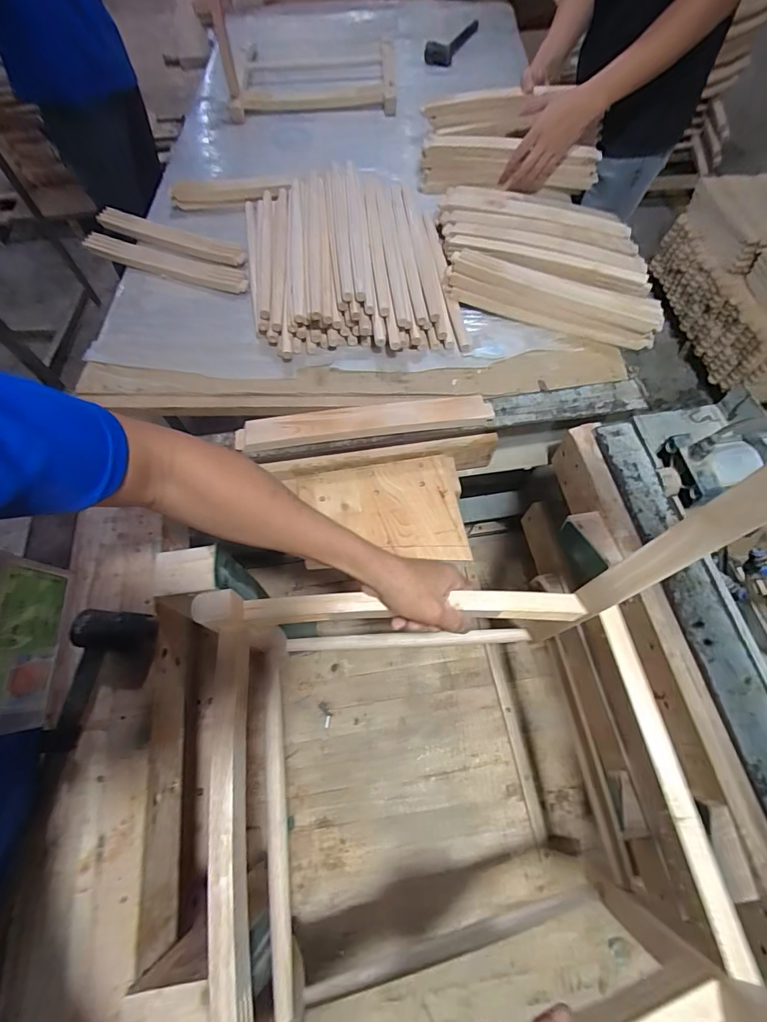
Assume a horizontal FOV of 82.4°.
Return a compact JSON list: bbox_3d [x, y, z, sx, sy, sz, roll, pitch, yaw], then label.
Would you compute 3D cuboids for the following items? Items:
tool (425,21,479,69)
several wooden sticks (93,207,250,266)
[{"bbox_3d":[0.222,-1.403,1.316,0.074,0.045,0.242,36,70,16],"label":"tool"},{"bbox_3d":[-0.457,-0.592,0.949,0.371,0.023,0.056,21,67,11],"label":"several wooden sticks"}]

